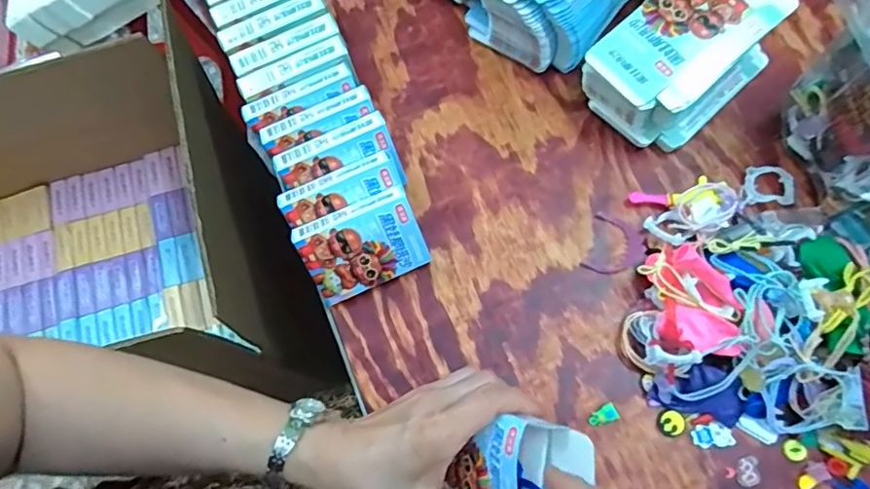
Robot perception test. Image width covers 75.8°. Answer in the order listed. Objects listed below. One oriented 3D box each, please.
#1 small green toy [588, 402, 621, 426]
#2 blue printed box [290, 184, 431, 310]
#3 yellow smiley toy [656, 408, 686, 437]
[{"bbox_3d":[0.128,0.131,0.425,0.023,0.010,0.013,-26,74,-6],"label":"small green toy"},{"bbox_3d":[-0.056,0.003,0.440,0.091,0.067,0.020,-23,33,-3],"label":"blue printed box"},{"bbox_3d":[0.179,0.135,0.424,0.020,0.006,0.019,-8,73,-1],"label":"yellow smiley toy"}]

